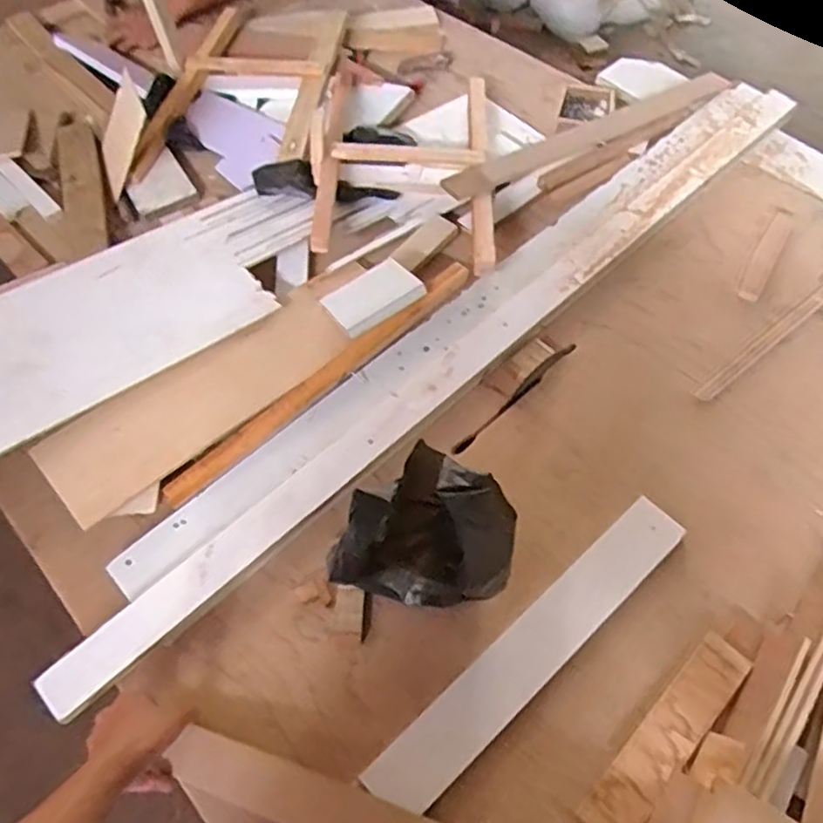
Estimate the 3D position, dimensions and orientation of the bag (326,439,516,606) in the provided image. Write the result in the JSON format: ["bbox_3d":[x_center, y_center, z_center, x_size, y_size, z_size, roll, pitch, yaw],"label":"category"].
[{"bbox_3d":[0.028,0.136,0.682,0.138,0.186,0.170,24,61,18],"label":"bag"}]

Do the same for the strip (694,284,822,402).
[{"bbox_3d":[0.538,-0.129,0.947,0.399,0.012,0.025,-35,61,-18],"label":"strip"}]

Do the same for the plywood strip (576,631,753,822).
[{"bbox_3d":[0.255,0.320,0.662,0.050,0.012,0.233,38,66,24],"label":"plywood strip"}]

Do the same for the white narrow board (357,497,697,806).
[{"bbox_3d":[0.135,0.247,0.714,0.428,0.007,0.065,-38,62,-20],"label":"white narrow board"}]

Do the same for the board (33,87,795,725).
[{"bbox_3d":[0.132,-0.112,0.921,1.355,0.024,0.060,-40,63,-21],"label":"board"}]

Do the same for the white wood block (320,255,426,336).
[{"bbox_3d":[-0.055,-0.163,0.938,0.123,0.014,0.097,-36,55,-5],"label":"white wood block"}]

